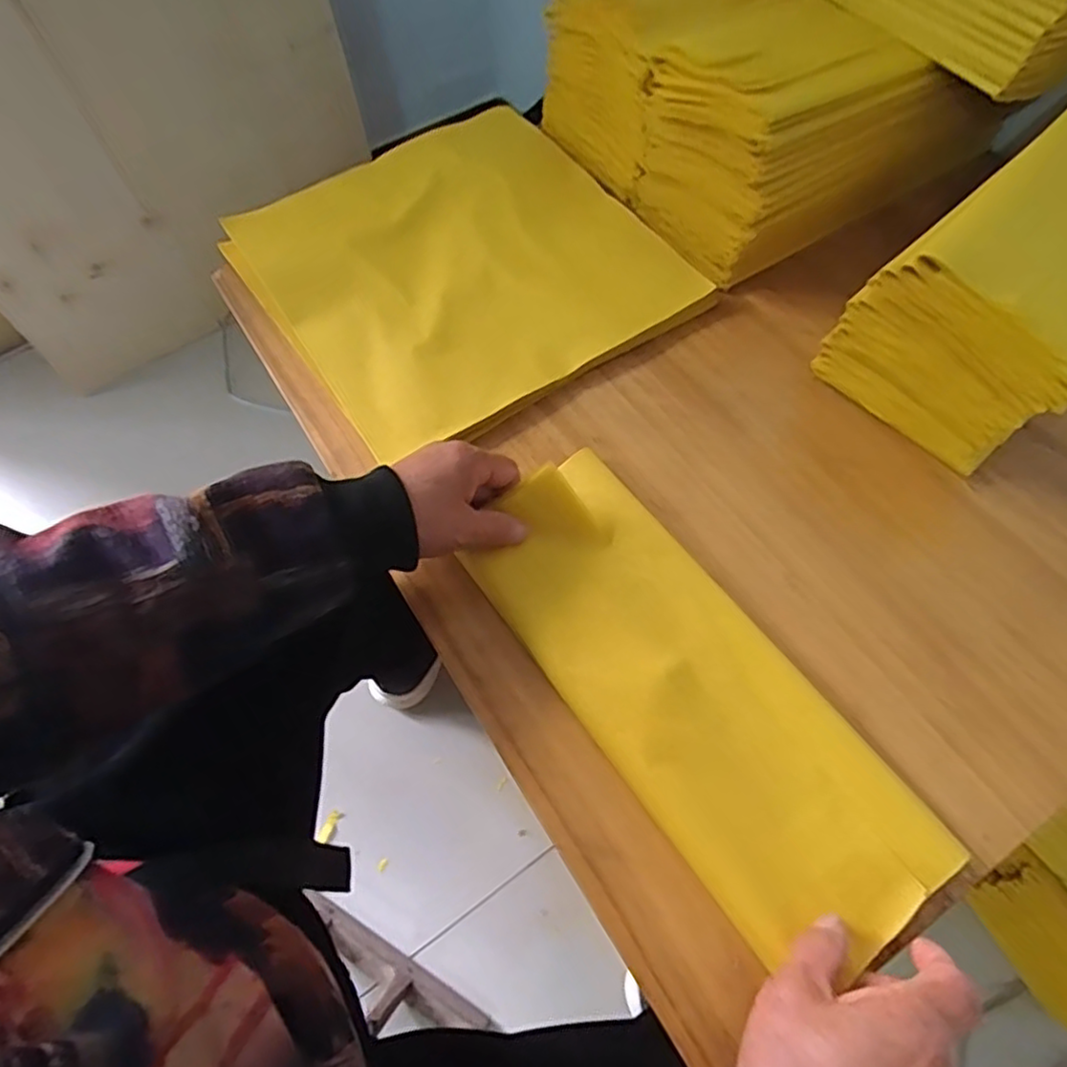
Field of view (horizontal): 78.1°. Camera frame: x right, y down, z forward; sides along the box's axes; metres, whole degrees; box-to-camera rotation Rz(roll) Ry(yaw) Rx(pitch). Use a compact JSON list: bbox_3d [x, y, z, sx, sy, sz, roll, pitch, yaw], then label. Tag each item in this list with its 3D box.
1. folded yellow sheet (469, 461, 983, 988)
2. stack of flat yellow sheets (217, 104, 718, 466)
[{"bbox_3d":[0.085,0.086,0.379,0.118,0.028,0.304,-35,68,-12],"label":"folded yellow sheet"},{"bbox_3d":[-0.064,-0.229,0.557,0.302,0.021,0.309,-34,67,-14],"label":"stack of flat yellow sheets"}]

